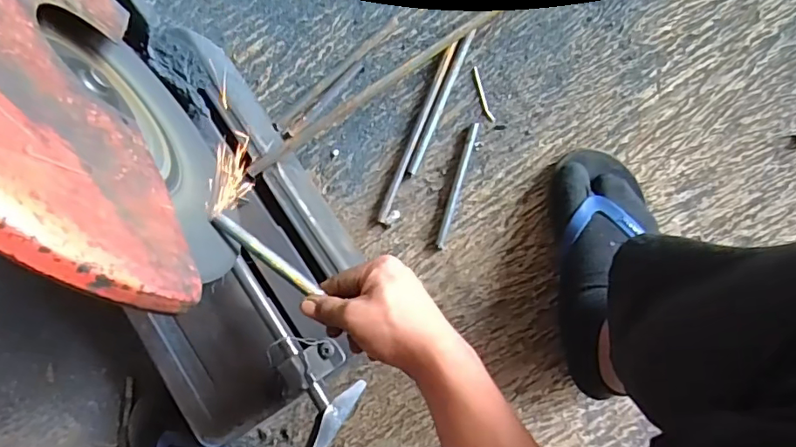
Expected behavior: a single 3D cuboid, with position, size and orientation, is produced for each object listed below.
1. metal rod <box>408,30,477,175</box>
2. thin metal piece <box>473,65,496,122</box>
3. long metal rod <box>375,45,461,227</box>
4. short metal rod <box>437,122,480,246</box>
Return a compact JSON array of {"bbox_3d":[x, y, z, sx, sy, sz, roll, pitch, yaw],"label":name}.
[{"bbox_3d":[0.053,-0.146,0.628,0.010,0.009,0.184,23,90,10],"label":"metal rod"},{"bbox_3d":[0.102,-0.155,0.622,0.008,0.004,0.071,-19,83,7],"label":"thin metal piece"},{"bbox_3d":[0.022,-0.110,0.629,0.014,0.012,0.228,23,90,10],"label":"long metal rod"},{"bbox_3d":[0.071,-0.044,0.613,0.011,0.013,0.149,16,89,10],"label":"short metal rod"}]

